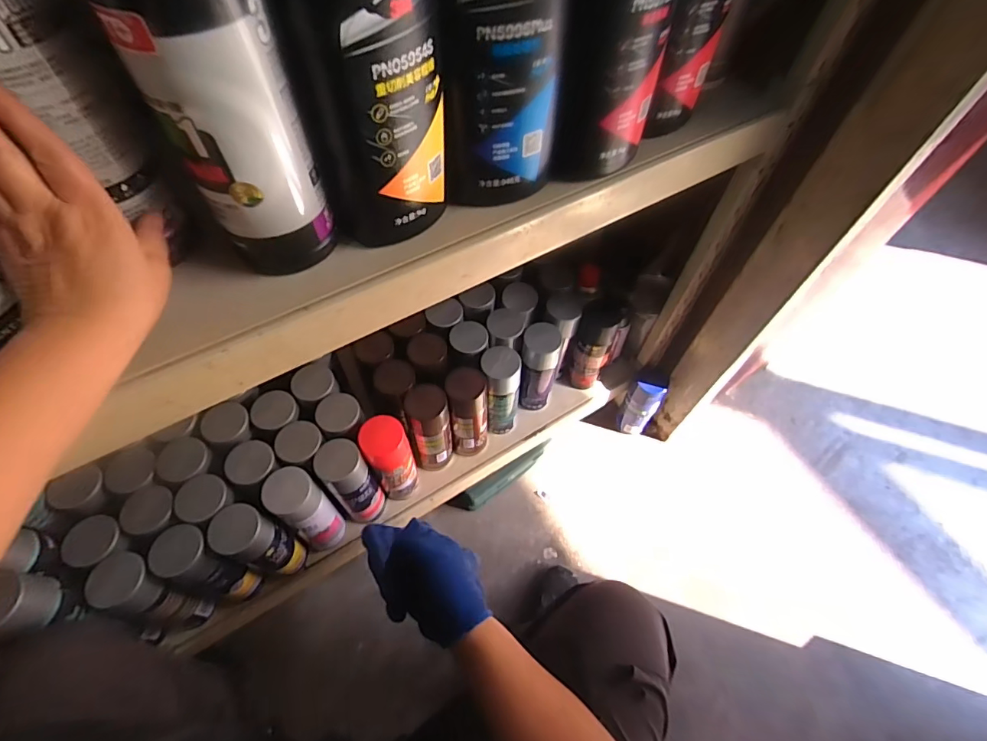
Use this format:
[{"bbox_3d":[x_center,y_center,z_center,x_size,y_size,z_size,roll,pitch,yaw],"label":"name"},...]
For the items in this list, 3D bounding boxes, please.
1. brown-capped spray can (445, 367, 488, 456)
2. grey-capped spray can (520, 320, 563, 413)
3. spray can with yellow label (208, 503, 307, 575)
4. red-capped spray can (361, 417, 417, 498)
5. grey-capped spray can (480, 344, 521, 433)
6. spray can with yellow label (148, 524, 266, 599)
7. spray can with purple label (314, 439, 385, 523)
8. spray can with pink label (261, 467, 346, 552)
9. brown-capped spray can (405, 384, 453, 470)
[{"bbox_3d":[-0.043,0.070,0.786,0.062,0.179,0.074,-11,60,-9],"label":"brown-capped spray can"},{"bbox_3d":[0.077,-0.004,0.824,0.060,0.189,0.056,1,59,-2],"label":"grey-capped spray can"},{"bbox_3d":[-0.323,0.242,0.665,0.065,0.180,0.061,18,60,8],"label":"spray can with yellow label"},{"bbox_3d":[-0.155,0.139,0.735,0.060,0.192,0.062,1,59,-2],"label":"red-capped spray can"},{"bbox_3d":[0.012,0.037,0.805,0.063,0.184,0.065,1,59,-2],"label":"grey-capped spray can"},{"bbox_3d":[-0.382,0.268,0.651,0.070,0.184,0.065,20,60,10],"label":"spray can with yellow label"},{"bbox_3d":[-0.213,0.171,0.718,0.065,0.186,0.069,-29,64,-18],"label":"spray can with purple label"},{"bbox_3d":[-0.268,0.204,0.691,0.062,0.192,0.061,1,59,-2],"label":"spray can with pink label"},{"bbox_3d":[-0.099,0.096,0.763,0.060,0.192,0.065,-10,60,-8],"label":"brown-capped spray can"}]

